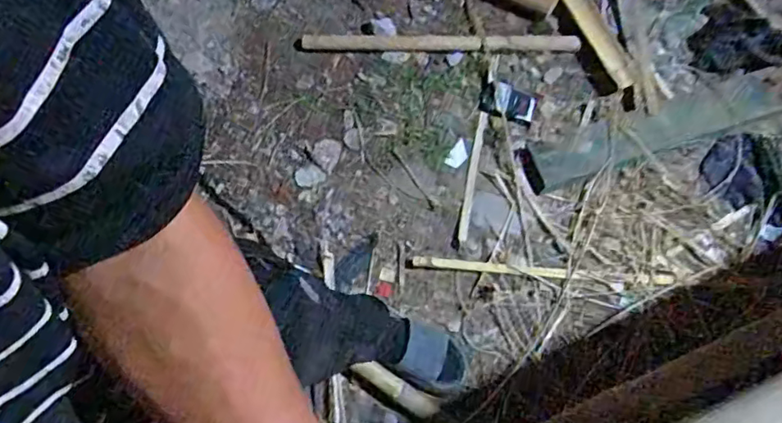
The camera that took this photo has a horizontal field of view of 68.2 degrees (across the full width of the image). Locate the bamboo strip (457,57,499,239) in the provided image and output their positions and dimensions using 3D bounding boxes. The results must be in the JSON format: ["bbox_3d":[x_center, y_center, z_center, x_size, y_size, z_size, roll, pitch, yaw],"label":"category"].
[{"bbox_3d":[0.206,-0.158,1.348,0.020,0.009,0.475,12,73,2],"label":"bamboo strip"}]

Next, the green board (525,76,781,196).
[{"bbox_3d":[0.623,-0.192,1.332,0.628,0.030,0.112,-18,74,-7],"label":"green board"}]

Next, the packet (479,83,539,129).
[{"bbox_3d":[0.280,-0.260,1.379,0.131,0.015,0.092,19,73,4],"label":"packet"}]

